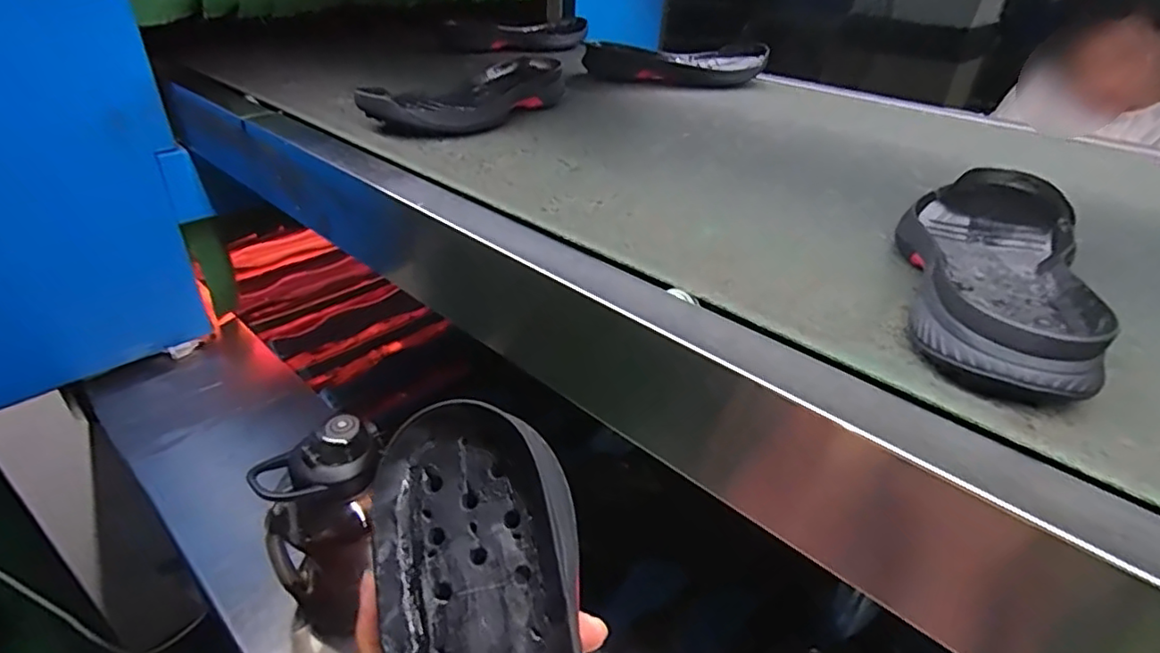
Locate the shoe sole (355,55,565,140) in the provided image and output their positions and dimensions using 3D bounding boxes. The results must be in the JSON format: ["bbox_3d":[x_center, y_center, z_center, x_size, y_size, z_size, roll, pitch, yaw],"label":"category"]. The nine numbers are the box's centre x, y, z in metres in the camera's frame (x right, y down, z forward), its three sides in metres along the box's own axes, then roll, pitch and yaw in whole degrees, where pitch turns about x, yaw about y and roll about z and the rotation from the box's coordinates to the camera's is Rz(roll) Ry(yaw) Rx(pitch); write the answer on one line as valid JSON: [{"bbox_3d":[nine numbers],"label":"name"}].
[{"bbox_3d":[-0.126,-0.282,0.738,0.113,0.049,0.309,20,37,23],"label":"shoe sole"}]

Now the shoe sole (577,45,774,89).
[{"bbox_3d":[0.164,-0.429,0.982,0.314,0.044,0.110,-8,35,-17],"label":"shoe sole"}]

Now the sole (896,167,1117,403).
[{"bbox_3d":[0.283,-0.048,0.416,0.107,0.045,0.312,21,37,25],"label":"sole"}]

